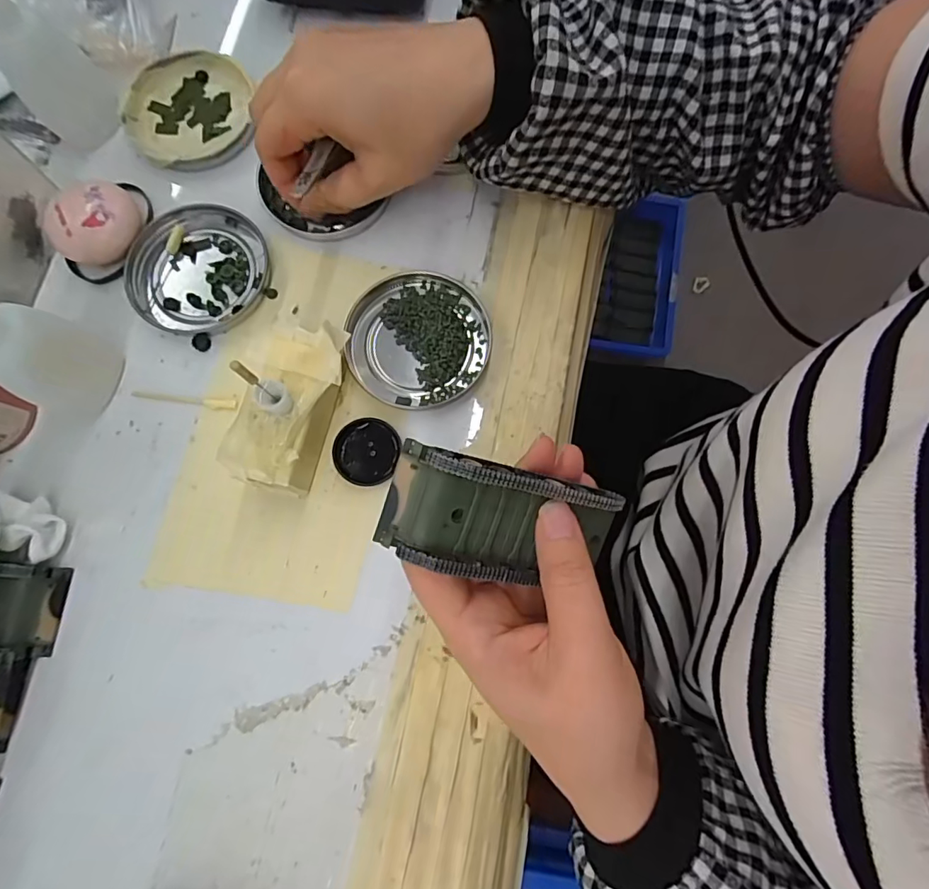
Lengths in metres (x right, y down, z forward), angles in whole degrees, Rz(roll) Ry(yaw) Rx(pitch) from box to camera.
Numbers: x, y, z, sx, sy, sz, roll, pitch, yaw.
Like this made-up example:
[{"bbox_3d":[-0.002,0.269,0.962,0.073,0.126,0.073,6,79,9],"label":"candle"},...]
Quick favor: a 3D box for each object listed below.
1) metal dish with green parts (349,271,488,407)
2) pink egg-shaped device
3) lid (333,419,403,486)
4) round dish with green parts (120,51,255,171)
[{"bbox_3d":[-0.025,-0.059,0.284,0.080,0.010,0.074,0,78,0],"label":"metal dish with green parts"},{"bbox_3d":[-0.207,-0.125,0.290,0.040,0.024,0.058,41,81,8],"label":"pink egg-shaped device"},{"bbox_3d":[-0.052,0.004,0.272,0.034,0.006,0.035,0,78,0],"label":"lid"},{"bbox_3d":[-0.171,-0.206,0.317,0.073,0.010,0.079,1,78,0],"label":"round dish with green parts"}]

